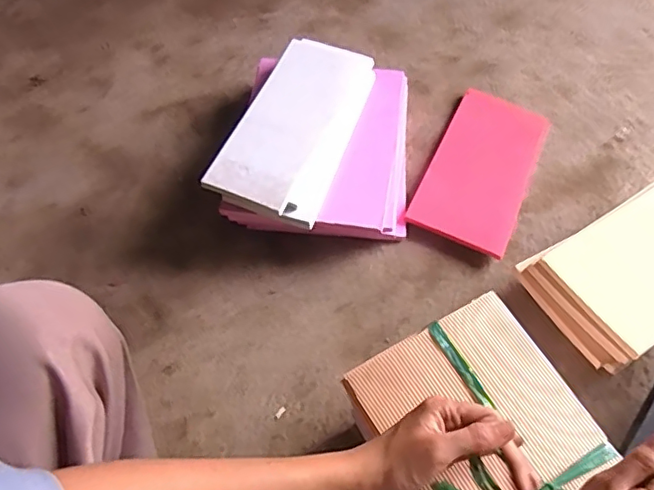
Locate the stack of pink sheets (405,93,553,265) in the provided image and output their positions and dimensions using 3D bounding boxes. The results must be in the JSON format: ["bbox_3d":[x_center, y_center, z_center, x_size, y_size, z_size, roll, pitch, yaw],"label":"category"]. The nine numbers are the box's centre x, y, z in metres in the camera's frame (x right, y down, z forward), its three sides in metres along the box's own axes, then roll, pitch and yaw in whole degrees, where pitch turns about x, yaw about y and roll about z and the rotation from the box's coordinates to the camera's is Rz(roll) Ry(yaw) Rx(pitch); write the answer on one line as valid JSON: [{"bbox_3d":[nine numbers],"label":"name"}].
[{"bbox_3d":[0.237,-0.116,0.846,0.141,0.022,0.277,24,63,12],"label":"stack of pink sheets"}]

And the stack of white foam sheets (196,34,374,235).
[{"bbox_3d":[-0.039,-0.169,0.761,0.147,0.027,0.287,23,67,1],"label":"stack of white foam sheets"}]

